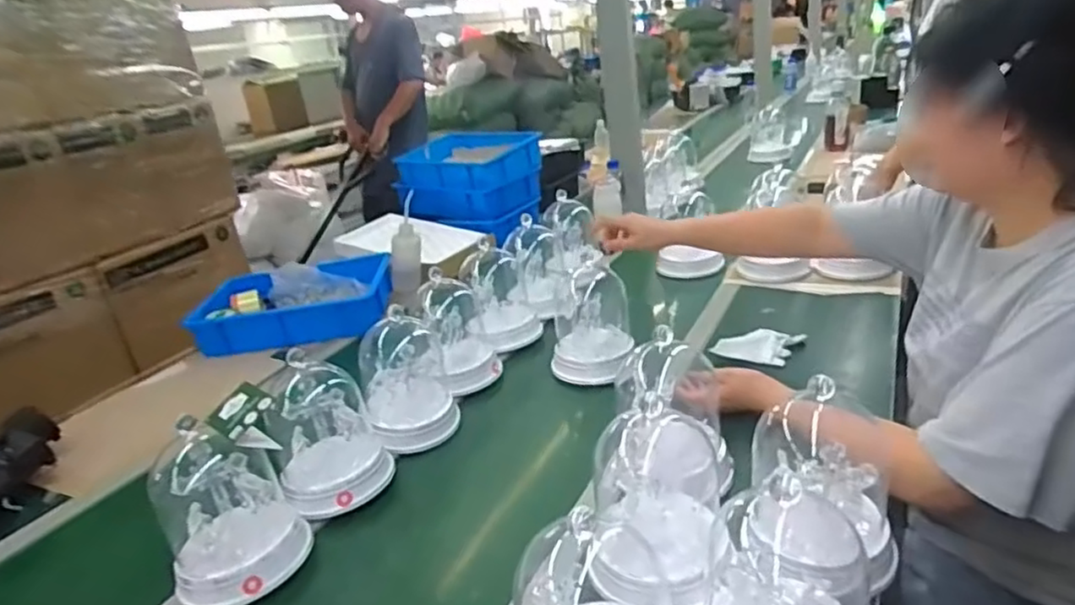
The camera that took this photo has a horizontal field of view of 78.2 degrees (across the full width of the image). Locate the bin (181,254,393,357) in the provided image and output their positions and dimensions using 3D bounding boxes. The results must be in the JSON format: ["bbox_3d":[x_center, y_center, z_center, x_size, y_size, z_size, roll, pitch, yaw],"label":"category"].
[{"bbox_3d":[-0.534,0.001,1.465,0.420,0.107,0.254,-12,22,-11],"label":"bin"}]

